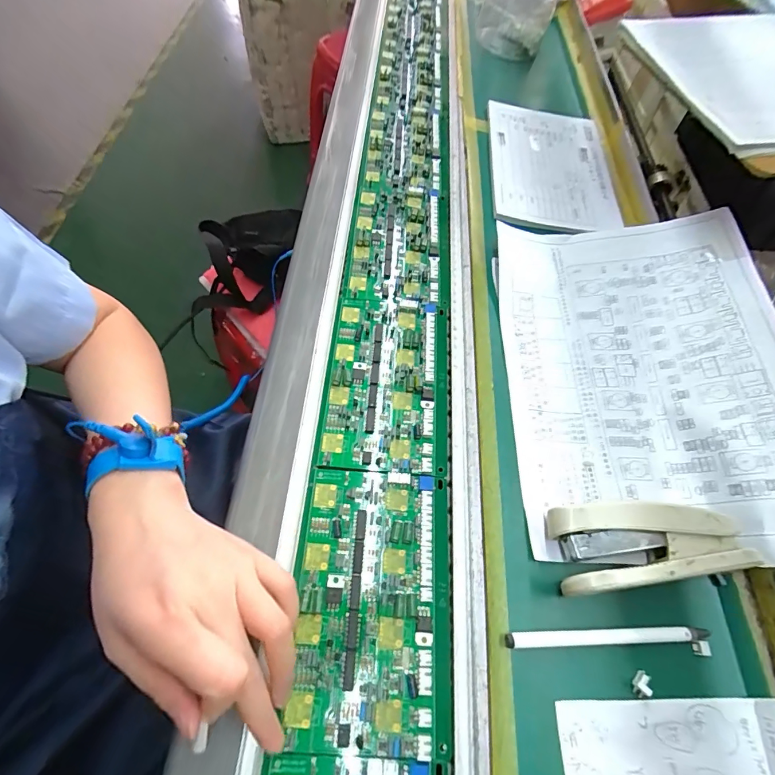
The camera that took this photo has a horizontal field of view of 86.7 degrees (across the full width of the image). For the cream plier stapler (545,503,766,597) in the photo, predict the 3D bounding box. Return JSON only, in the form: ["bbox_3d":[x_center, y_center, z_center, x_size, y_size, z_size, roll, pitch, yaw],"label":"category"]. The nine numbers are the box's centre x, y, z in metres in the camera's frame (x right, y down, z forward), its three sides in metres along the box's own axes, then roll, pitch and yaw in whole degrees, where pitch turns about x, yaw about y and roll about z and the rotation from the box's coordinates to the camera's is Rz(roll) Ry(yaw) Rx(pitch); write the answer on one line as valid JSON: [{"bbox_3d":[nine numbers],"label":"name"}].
[{"bbox_3d":[0.161,0.097,0.257,0.114,0.024,0.047,-5,62,-1],"label":"cream plier stapler"}]

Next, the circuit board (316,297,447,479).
[{"bbox_3d":[0.000,-0.007,0.332,0.093,0.010,0.155,5,62,-1],"label":"circuit board"}]

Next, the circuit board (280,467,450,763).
[{"bbox_3d":[-0.009,0.130,0.258,0.093,0.011,0.153,2,62,2],"label":"circuit board"}]

